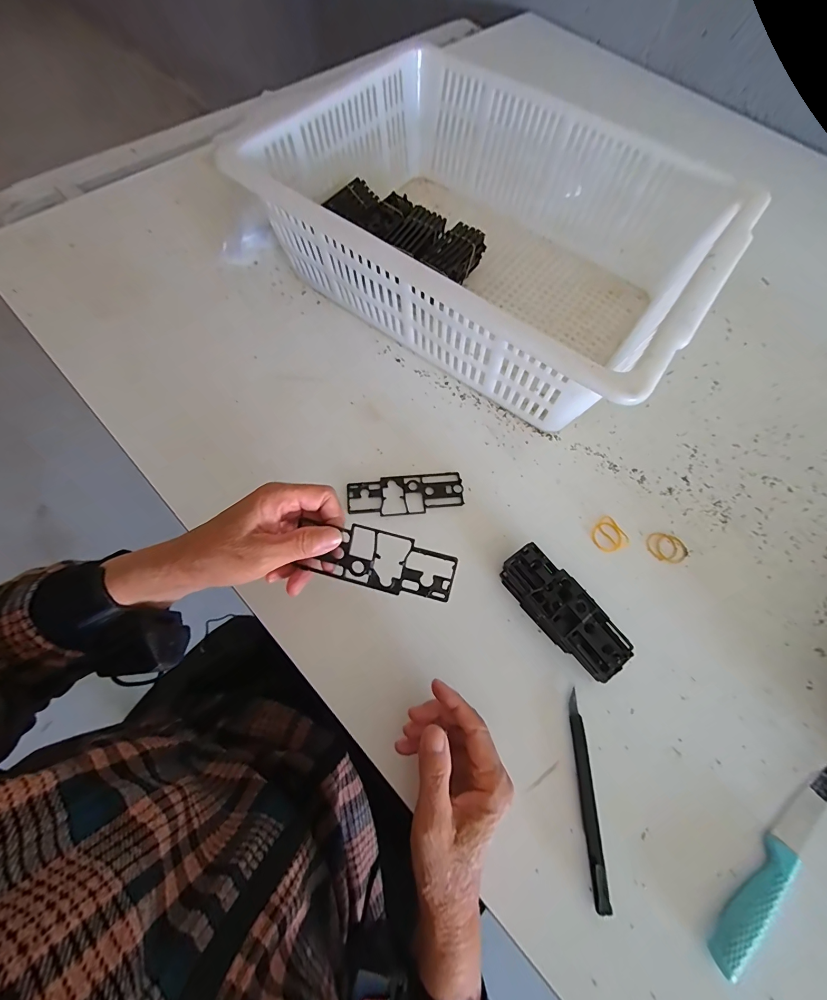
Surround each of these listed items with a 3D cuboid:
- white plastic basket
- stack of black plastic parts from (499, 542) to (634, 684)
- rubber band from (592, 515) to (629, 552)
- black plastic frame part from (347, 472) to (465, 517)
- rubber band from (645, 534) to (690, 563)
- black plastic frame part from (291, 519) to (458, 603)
[{"bbox_3d":[0.091,-0.321,0.467,0.476,0.132,0.349,37,69,11],"label":"white plastic basket"},{"bbox_3d":[0.135,0.102,0.356,0.047,0.039,0.125,-39,75,-18],"label":"stack of black plastic parts"},{"bbox_3d":[0.202,0.037,0.401,0.031,0.008,0.034,1,67,-3],"label":"rubber band"},{"bbox_3d":[-0.008,-0.005,0.407,0.120,0.004,0.043,-5,69,-5],"label":"black plastic frame part"},{"bbox_3d":[0.262,0.048,0.399,0.041,0.004,0.030,6,67,-1],"label":"rubber band"},{"bbox_3d":[-0.026,0.044,0.282,0.112,0.005,0.042,12,98,8],"label":"black plastic frame part"}]

